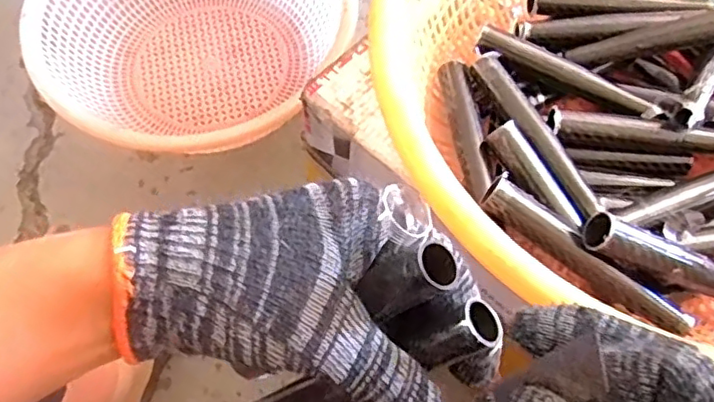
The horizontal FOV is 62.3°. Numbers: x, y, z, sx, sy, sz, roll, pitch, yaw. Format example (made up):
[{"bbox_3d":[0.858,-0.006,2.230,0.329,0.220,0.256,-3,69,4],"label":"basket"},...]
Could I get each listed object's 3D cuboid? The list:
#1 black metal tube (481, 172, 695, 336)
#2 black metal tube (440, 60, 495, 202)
[{"bbox_3d":[0.142,0.035,0.372,0.147,0.024,0.023,35,70,-2],"label":"black metal tube"},{"bbox_3d":[0.082,-0.055,0.426,0.021,0.024,0.118,-6,66,-4],"label":"black metal tube"}]

